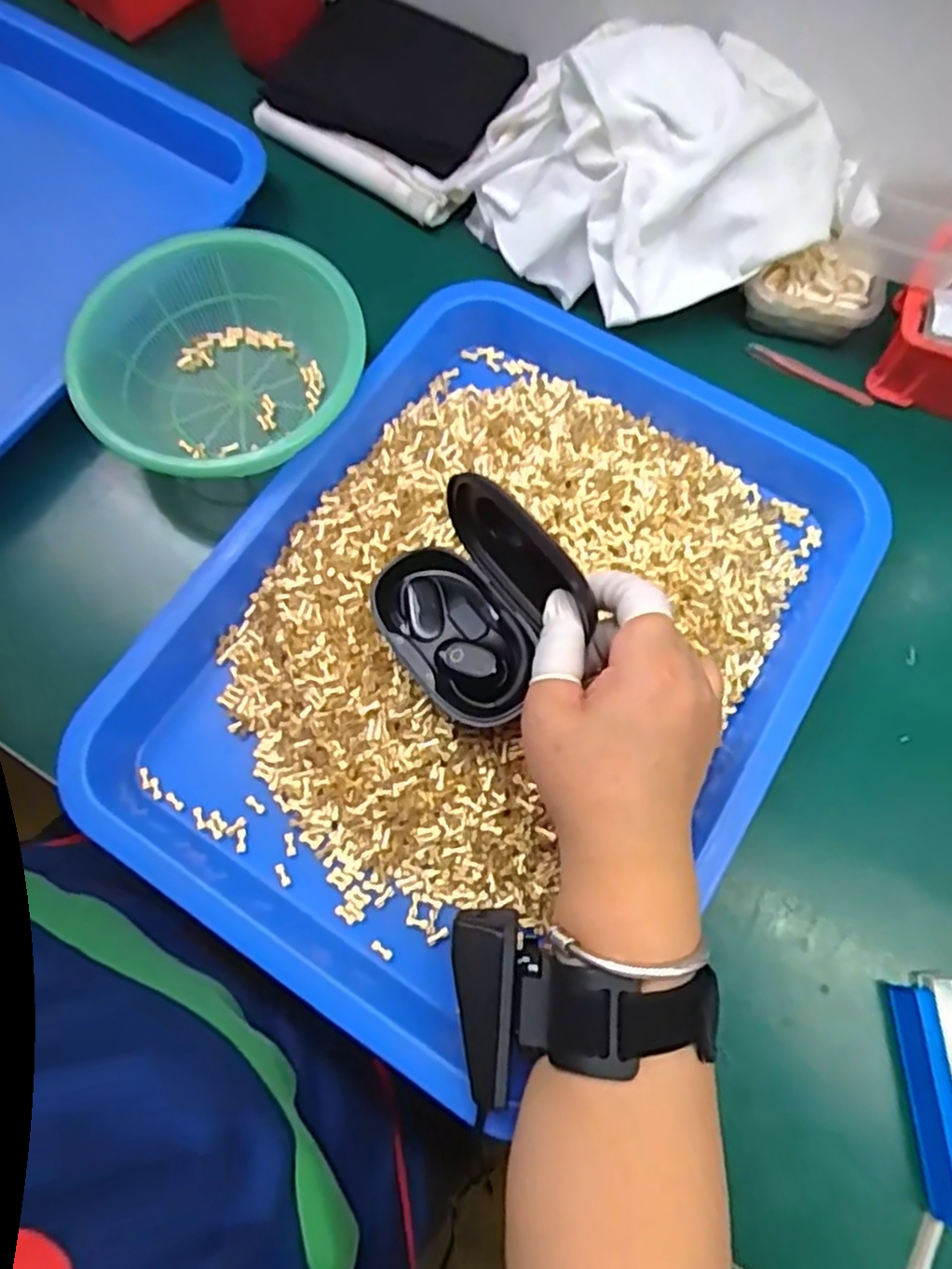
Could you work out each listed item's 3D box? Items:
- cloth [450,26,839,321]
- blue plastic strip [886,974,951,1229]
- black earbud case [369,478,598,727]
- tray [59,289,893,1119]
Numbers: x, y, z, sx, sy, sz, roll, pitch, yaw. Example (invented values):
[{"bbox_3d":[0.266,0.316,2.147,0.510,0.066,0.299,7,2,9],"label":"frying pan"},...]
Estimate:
[{"bbox_3d":[0.103,-0.285,0.444,0.166,0.094,0.193,-35,75,-12],"label":"cloth"},{"bbox_3d":[0.210,0.205,0.328,0.036,0.023,0.090,-3,71,-2],"label":"blue plastic strip"},{"bbox_3d":[-0.001,-0.013,0.331,0.074,0.061,0.091,-38,75,-12],"label":"black earbud case"},{"bbox_3d":[0.011,0.003,0.381,0.309,0.047,0.392,33,74,10],"label":"tray"}]

